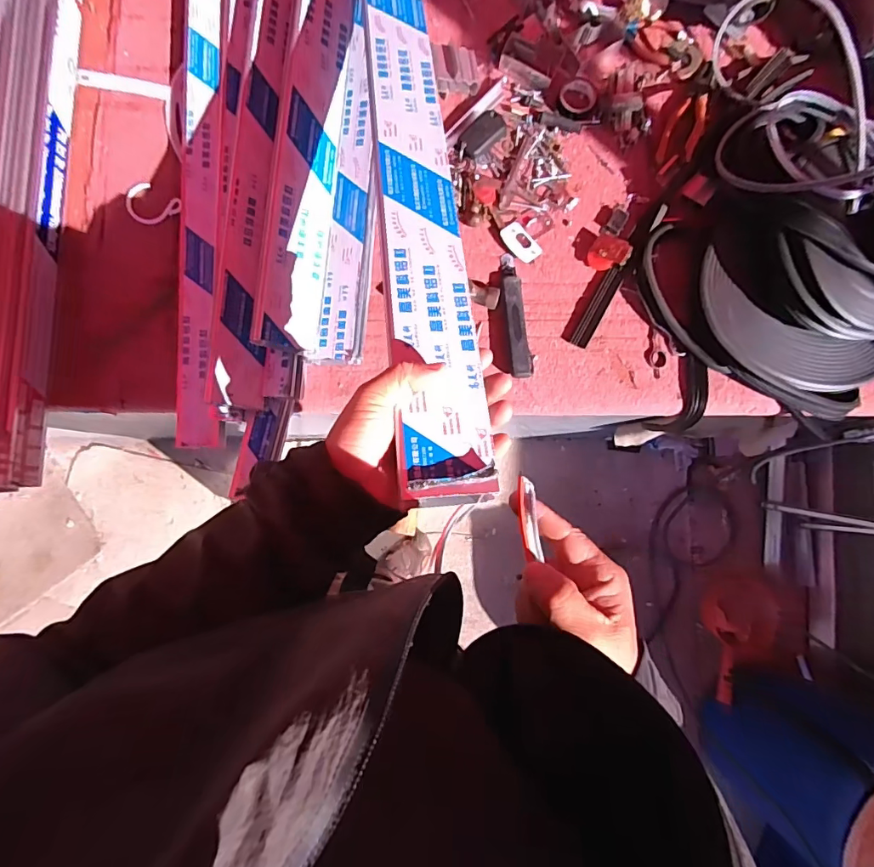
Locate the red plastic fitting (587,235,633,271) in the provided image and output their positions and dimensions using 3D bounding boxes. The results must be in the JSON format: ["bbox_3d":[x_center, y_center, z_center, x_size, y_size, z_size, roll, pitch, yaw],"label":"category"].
[{"bbox_3d":[0.230,-0.239,0.637,0.048,0.034,0.042,31,83,-4],"label":"red plastic fitting"}]

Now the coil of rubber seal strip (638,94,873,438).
[{"bbox_3d":[0.504,-0.208,0.615,0.407,0.128,0.341,36,83,-3],"label":"coil of rubber seal strip"}]

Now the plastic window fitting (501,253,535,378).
[{"bbox_3d":[0.107,-0.158,0.628,0.032,0.020,0.168,-4,86,-7],"label":"plastic window fitting"}]

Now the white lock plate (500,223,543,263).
[{"bbox_3d":[0.114,-0.259,0.644,0.038,0.006,0.057,-37,91,-8],"label":"white lock plate"}]

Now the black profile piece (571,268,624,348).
[{"bbox_3d":[0.220,-0.170,0.643,0.026,0.013,0.117,29,83,-4],"label":"black profile piece"}]

